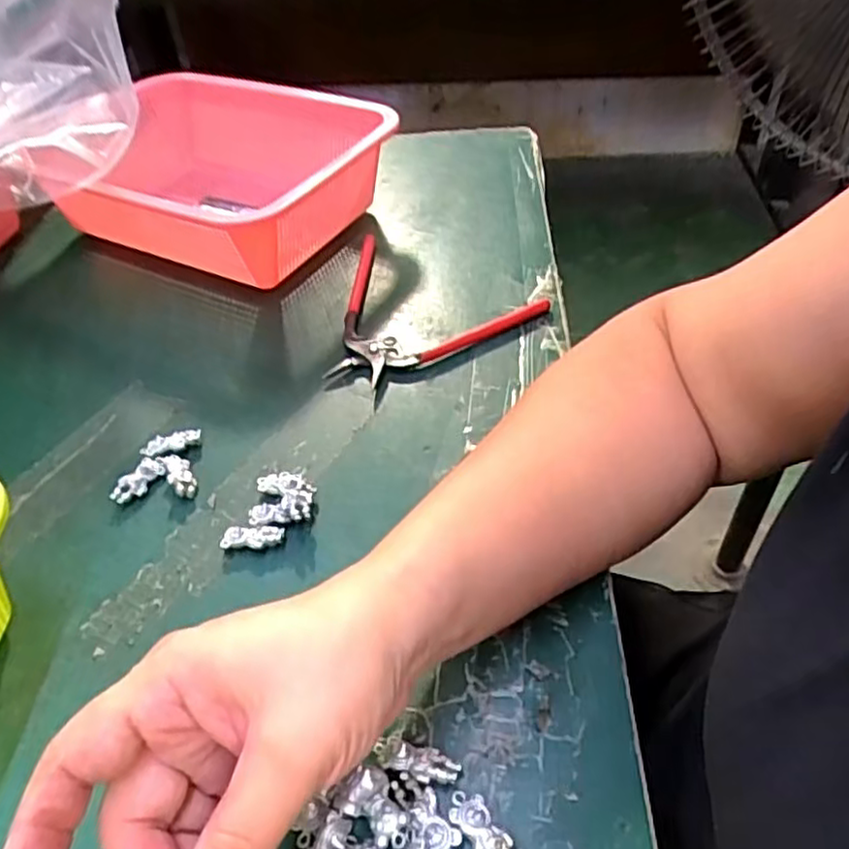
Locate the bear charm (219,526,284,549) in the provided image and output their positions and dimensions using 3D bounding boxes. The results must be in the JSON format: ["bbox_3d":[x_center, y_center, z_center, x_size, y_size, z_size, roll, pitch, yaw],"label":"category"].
[{"bbox_3d":[-0.085,0.056,0.341,0.031,0.008,0.012,0,46,6],"label":"bear charm"}]

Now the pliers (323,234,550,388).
[{"bbox_3d":[-0.020,-0.086,0.481,0.147,0.011,0.148,-31,50,-22],"label":"pliers"}]

